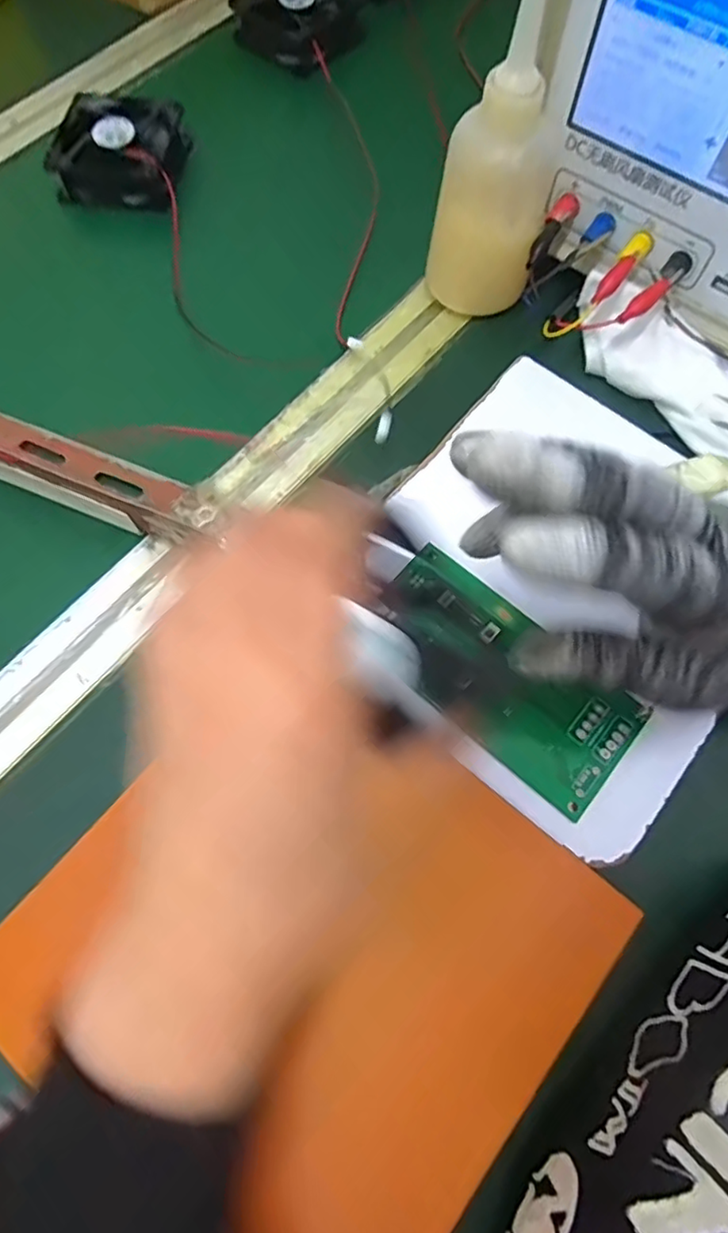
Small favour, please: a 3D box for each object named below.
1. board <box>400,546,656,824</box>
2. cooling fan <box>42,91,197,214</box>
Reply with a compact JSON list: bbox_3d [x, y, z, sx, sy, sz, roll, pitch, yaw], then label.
[{"bbox_3d":[0.064,0.026,0.295,0.132,0.007,0.061,40,74,14],"label":"board"},{"bbox_3d":[-0.171,-0.330,0.432,0.082,0.021,0.077,8,69,3],"label":"cooling fan"}]

